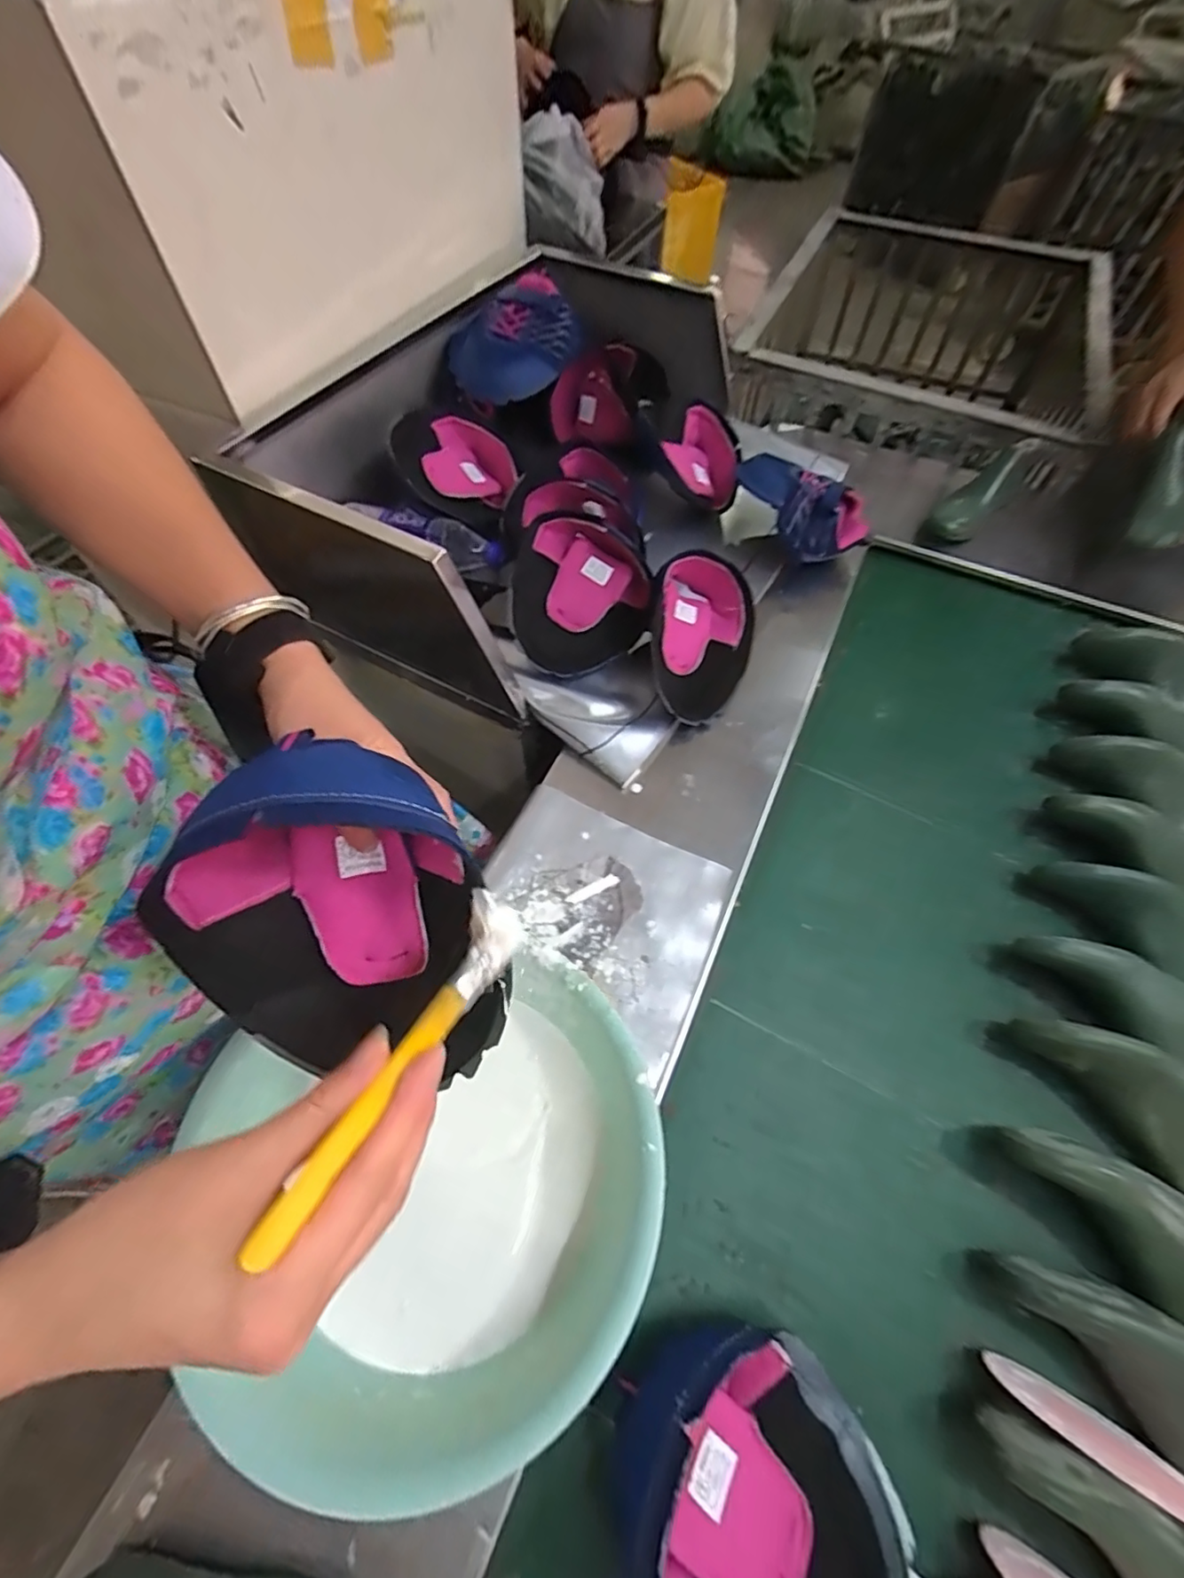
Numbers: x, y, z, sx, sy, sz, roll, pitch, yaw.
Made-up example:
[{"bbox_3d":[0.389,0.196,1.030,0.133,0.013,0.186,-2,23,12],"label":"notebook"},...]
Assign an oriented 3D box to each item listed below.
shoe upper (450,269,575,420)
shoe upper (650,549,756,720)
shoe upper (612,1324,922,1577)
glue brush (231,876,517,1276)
[{"bbox_3d":[-0.113,-0.629,0.835,0.180,0.087,0.142,-27,64,-16],"label":"shoe upper"},{"bbox_3d":[0.126,-0.179,0.711,0.124,0.110,0.198,17,61,9],"label":"shoe upper"},{"bbox_3d":[0.111,0.465,0.372,0.166,0.081,0.211,-32,65,-18],"label":"shoe upper"},{"bbox_3d":[-0.075,0.104,0.246,0.026,0.029,0.159,23,40,12],"label":"glue brush"}]

